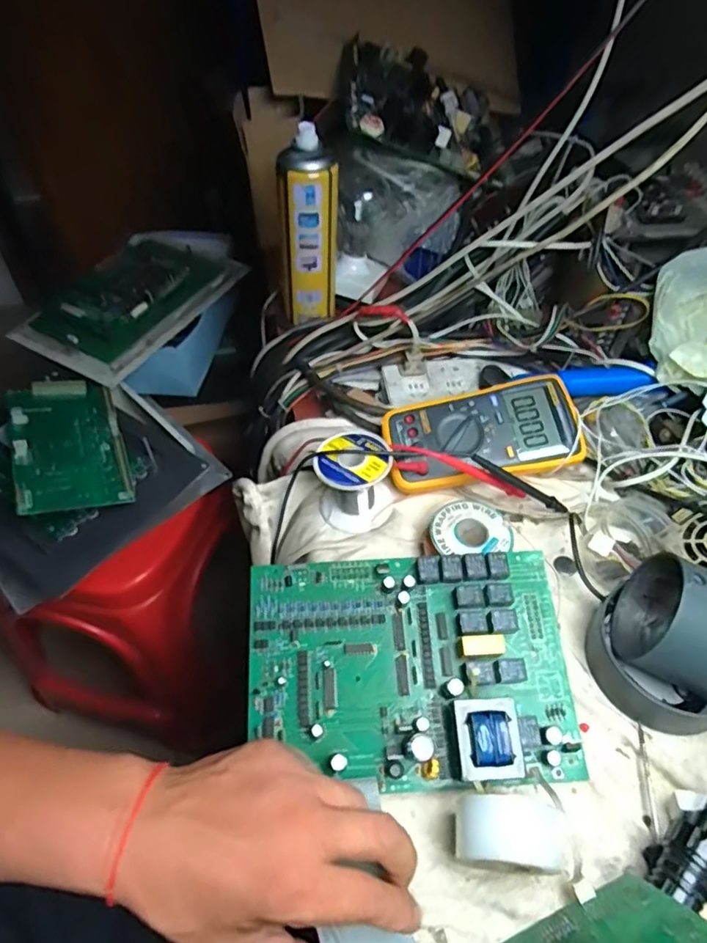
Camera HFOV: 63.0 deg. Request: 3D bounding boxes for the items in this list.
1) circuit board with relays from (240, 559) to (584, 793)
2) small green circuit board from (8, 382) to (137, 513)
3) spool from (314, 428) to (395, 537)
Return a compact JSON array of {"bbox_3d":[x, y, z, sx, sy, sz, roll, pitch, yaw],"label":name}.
[{"bbox_3d":[0.040,0.137,0.411,0.230,0.046,0.155,-1,51,-2],"label":"circuit board with relays"},{"bbox_3d":[-0.337,-0.034,0.681,0.116,0.012,0.195,-8,57,-26],"label":"small green circuit board"},{"bbox_3d":[0.002,0.007,0.502,0.066,0.065,0.062,1,51,-1],"label":"spool"}]

